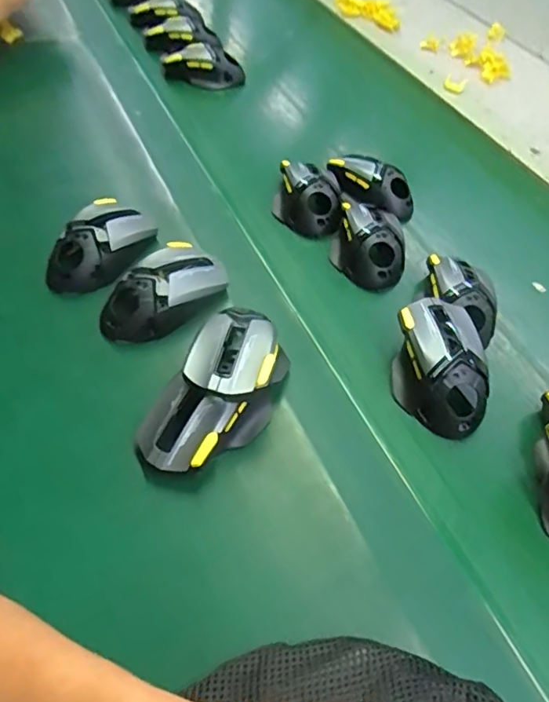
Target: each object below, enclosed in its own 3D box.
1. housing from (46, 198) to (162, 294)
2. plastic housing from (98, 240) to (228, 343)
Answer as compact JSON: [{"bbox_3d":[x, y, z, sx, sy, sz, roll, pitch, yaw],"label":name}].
[{"bbox_3d":[-0.166,-0.101,0.521,0.083,0.042,0.113,26,52,14],"label":"housing"},{"bbox_3d":[-0.100,-0.053,0.488,0.073,0.042,0.119,38,56,22],"label":"plastic housing"}]

